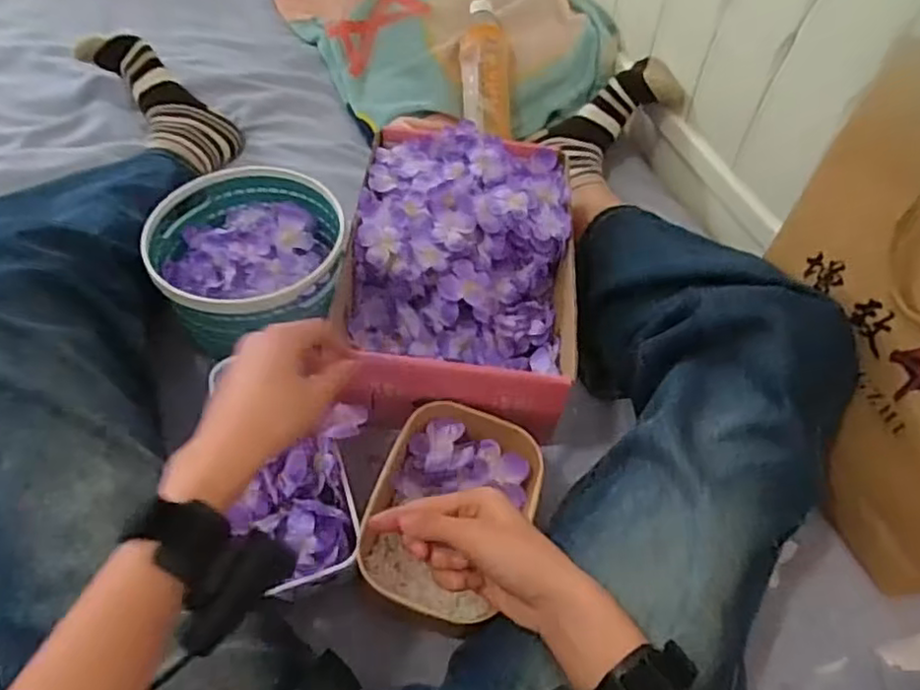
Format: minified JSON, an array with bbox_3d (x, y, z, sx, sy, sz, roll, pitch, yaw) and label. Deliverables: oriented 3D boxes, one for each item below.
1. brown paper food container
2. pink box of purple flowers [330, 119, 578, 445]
[{"bbox_3d":[-0.011,0.130,0.519,0.122,0.059,0.162,19,54,9],"label":"brown paper food container"},{"bbox_3d":[-0.001,-0.075,0.666,0.210,0.116,0.320,5,53,-2],"label":"pink box of purple flowers"}]

